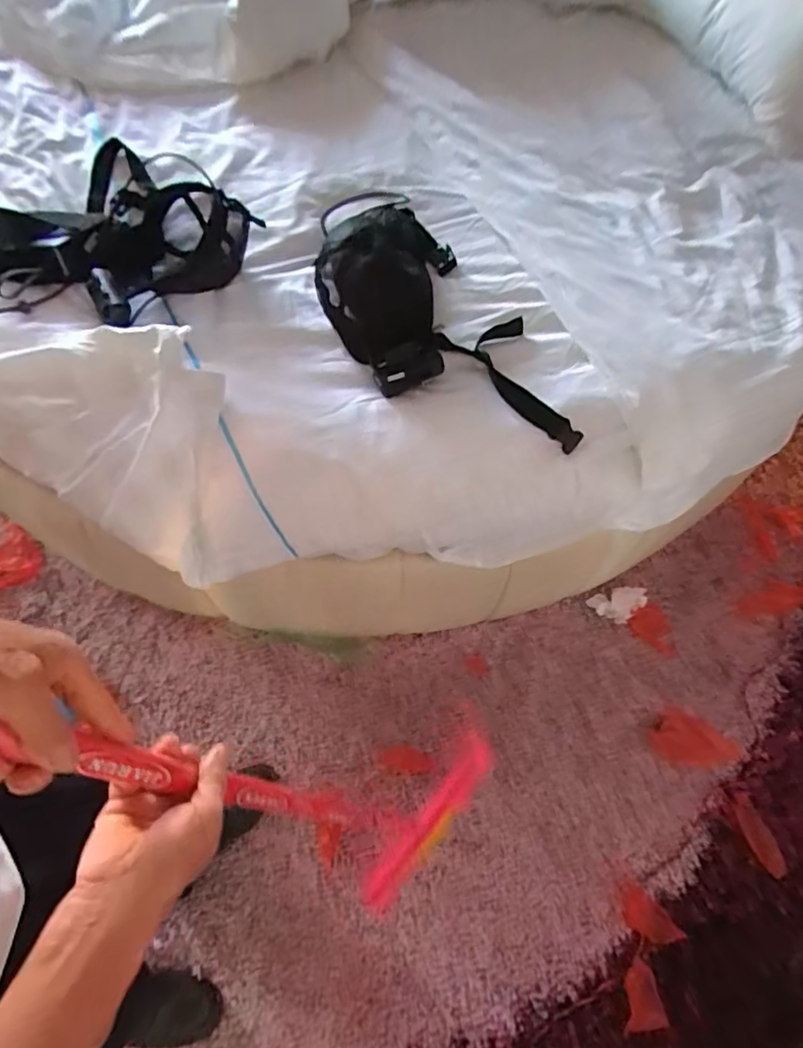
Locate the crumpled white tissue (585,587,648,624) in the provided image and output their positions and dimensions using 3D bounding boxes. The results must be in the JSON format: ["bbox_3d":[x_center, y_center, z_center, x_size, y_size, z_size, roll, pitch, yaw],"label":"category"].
[{"bbox_3d":[0.481,0.181,1.248,0.126,0.024,0.071,-14,64,-8],"label":"crumpled white tissue"}]

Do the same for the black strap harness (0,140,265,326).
[{"bbox_3d":[-0.594,-0.470,0.926,0.712,0.114,0.361,-3,63,-5],"label":"black strap harness"}]

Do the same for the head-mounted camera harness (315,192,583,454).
[{"bbox_3d":[0.031,-0.339,0.863,0.241,0.168,0.594,-27,68,-15],"label":"head-mounted camera harness"}]

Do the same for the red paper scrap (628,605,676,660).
[{"bbox_3d":[0.562,0.234,1.241,0.113,0.022,0.083,42,69,18],"label":"red paper scrap"}]

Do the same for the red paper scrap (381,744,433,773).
[{"bbox_3d":[0.012,0.463,1.116,0.098,0.005,0.049,4,63,0],"label":"red paper scrap"}]

